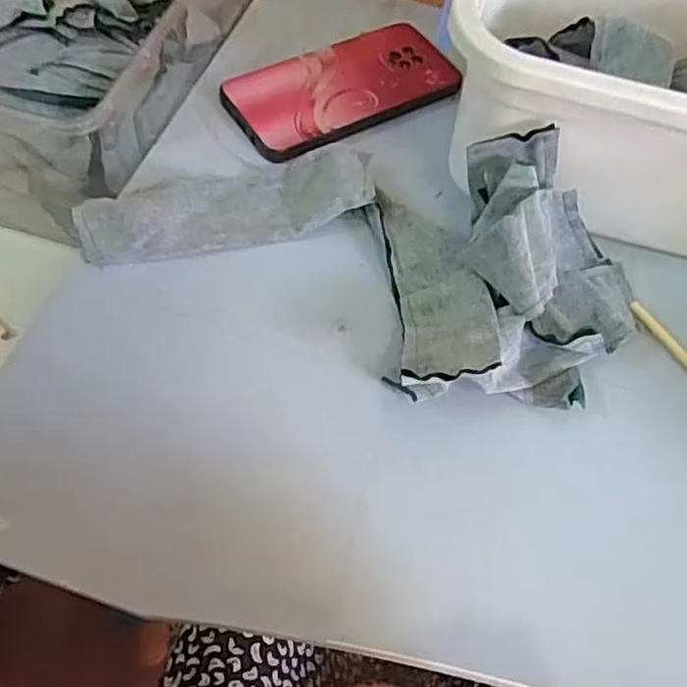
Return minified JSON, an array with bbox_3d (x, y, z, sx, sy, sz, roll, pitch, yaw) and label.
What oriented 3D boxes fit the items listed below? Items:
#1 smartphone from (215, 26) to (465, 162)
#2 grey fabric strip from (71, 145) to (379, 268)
[{"bbox_3d":[0.004,-0.181,0.482,0.167,0.011,0.083,-28,65,-17],"label":"smartphone"},{"bbox_3d":[-0.069,-0.087,0.418,0.178,0.016,0.053,-14,61,-10],"label":"grey fabric strip"}]

